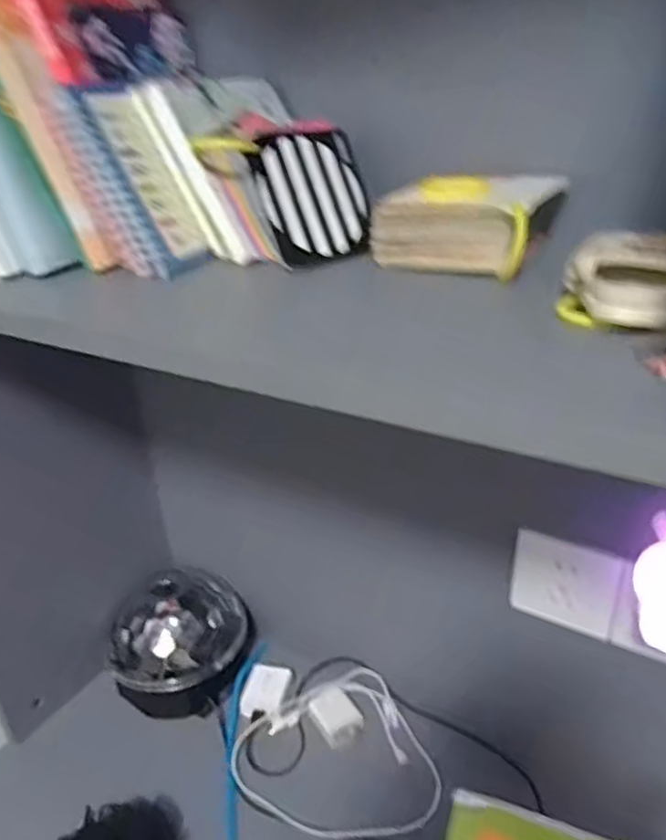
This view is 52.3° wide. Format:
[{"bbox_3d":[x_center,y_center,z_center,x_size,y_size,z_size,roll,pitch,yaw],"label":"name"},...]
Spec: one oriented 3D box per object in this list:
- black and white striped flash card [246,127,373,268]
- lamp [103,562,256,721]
[{"bbox_3d":[-0.012,-0.146,0.446,0.084,0.085,0.010,-20,2,-34],"label":"black and white striped flash card"},{"bbox_3d":[-0.181,0.241,0.794,0.172,0.129,0.143,-14,29,-17],"label":"lamp"}]

